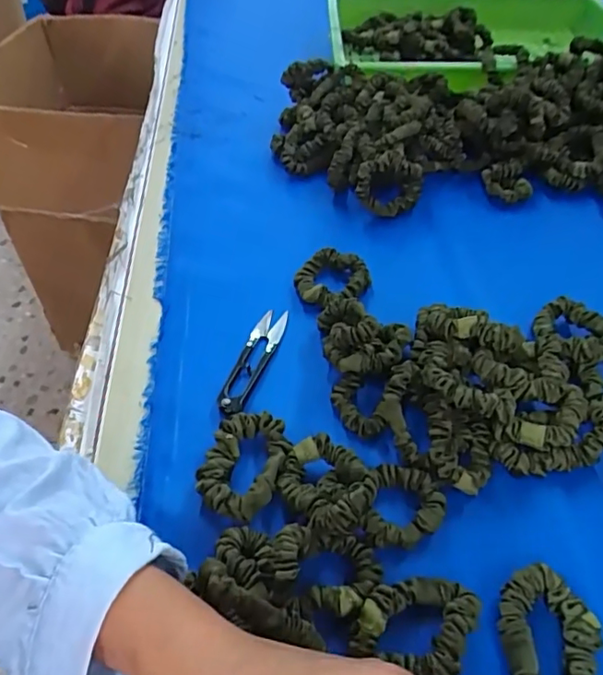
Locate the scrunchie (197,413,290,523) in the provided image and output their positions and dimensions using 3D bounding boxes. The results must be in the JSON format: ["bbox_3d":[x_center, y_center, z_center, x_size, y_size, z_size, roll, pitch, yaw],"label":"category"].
[{"bbox_3d":[-0.036,0.075,0.335,0.045,0.015,0.068,17,50,14],"label":"scrunchie"}]

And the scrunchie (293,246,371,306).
[{"bbox_3d":[0.026,-0.050,0.455,0.057,0.012,0.055,14,50,12],"label":"scrunchie"}]

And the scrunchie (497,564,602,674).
[{"bbox_3d":[0.124,0.153,0.274,0.042,0.016,0.071,-2,49,-3],"label":"scrunchie"}]

